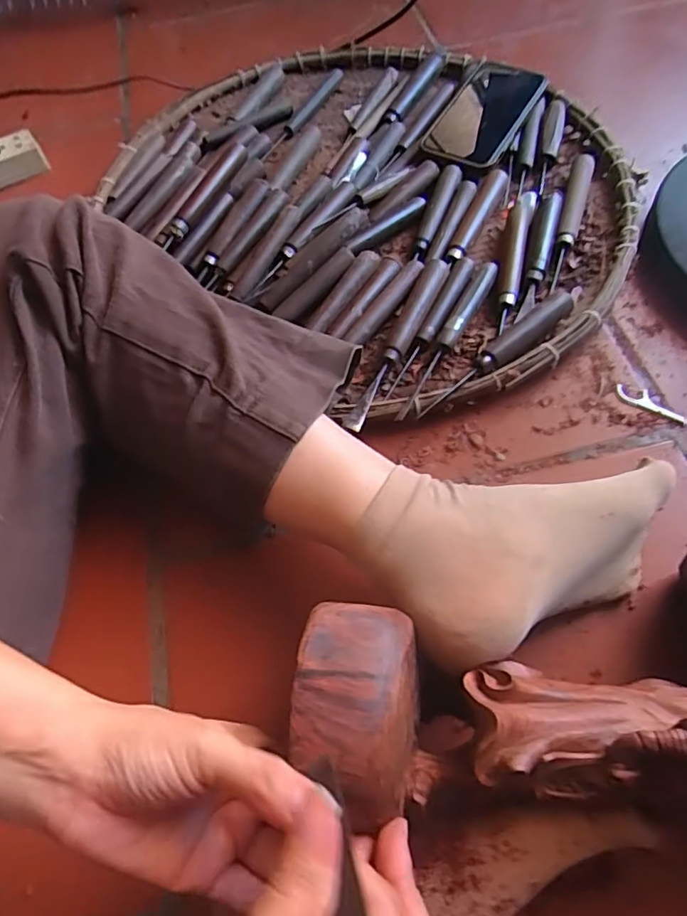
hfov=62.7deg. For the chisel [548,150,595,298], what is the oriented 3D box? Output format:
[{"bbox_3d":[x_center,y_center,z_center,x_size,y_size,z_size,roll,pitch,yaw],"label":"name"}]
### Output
[{"bbox_3d":[0.214,-0.230,0.527,0.020,0.014,0.173,15,64,14],"label":"chisel"}]

